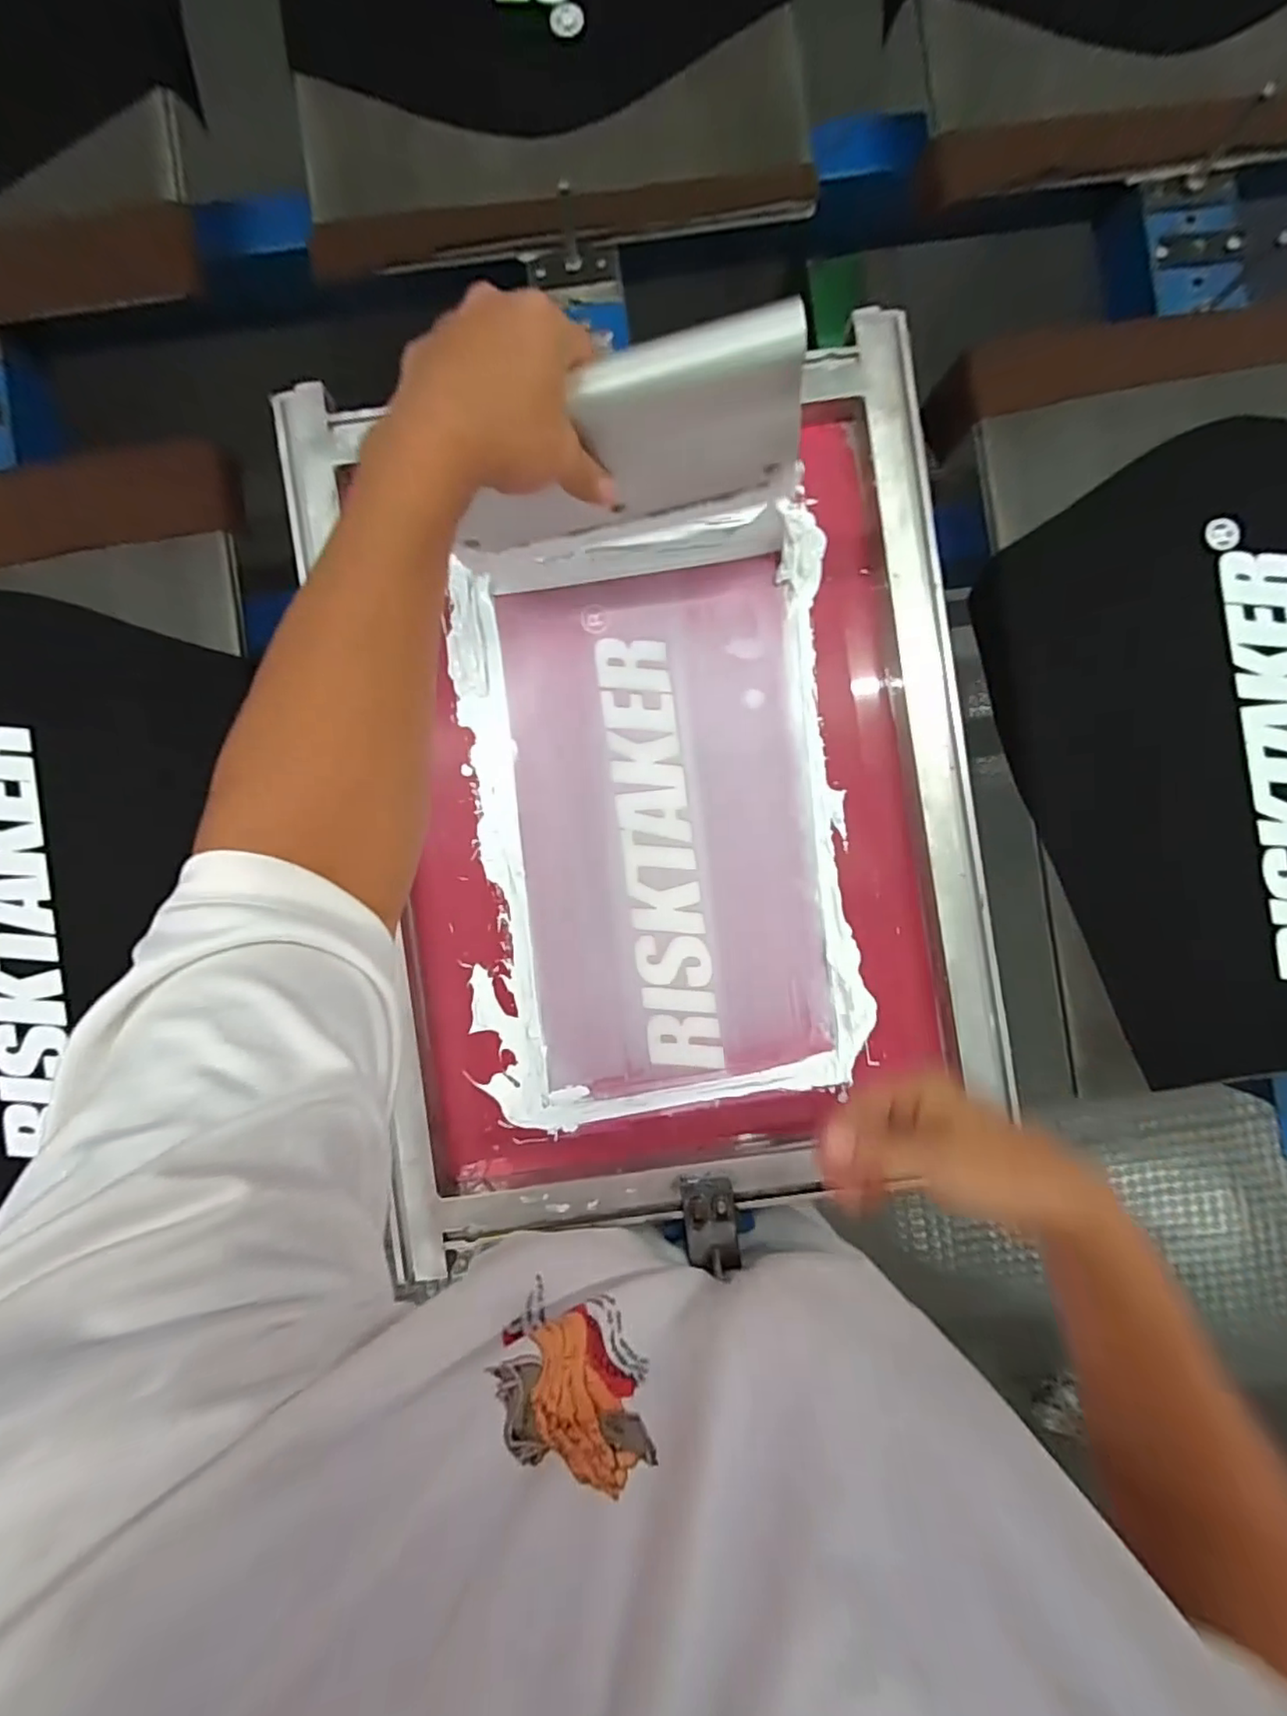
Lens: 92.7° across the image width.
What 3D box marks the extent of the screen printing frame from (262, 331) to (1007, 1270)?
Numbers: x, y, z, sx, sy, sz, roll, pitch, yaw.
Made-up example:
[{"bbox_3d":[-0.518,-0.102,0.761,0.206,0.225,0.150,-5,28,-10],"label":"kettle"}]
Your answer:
[{"bbox_3d":[0.011,-0.046,0.475,0.467,0.046,0.622,-9,91,1],"label":"screen printing frame"}]

